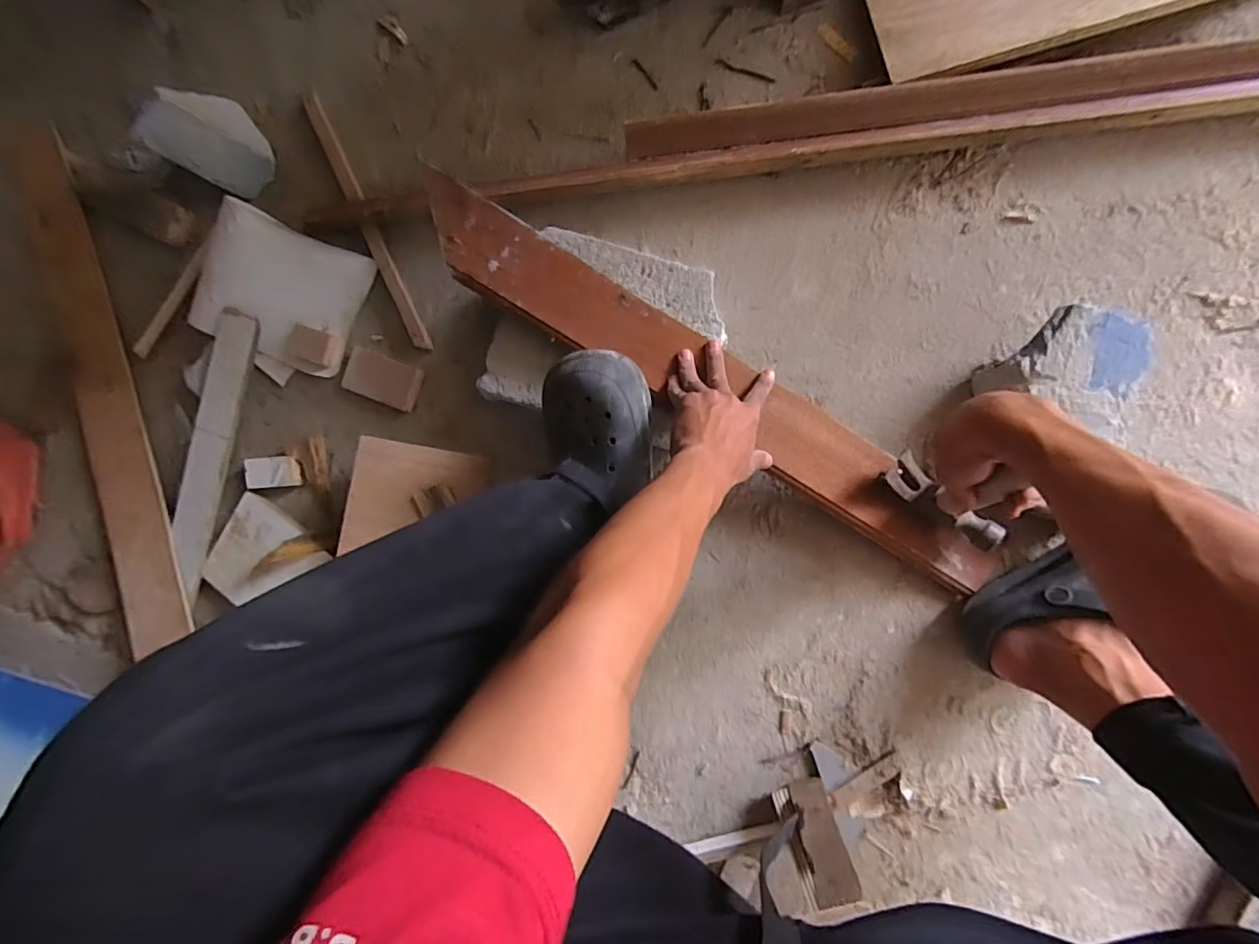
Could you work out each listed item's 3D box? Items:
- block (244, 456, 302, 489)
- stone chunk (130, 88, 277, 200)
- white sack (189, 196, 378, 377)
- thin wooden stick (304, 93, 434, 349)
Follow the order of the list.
[{"bbox_3d":[-0.480,0.000,0.722,0.079,0.013,0.041,-4,90,9],"label":"block"},{"bbox_3d":[-0.534,-0.431,0.680,0.098,0.136,0.106,35,96,7],"label":"stone chunk"},{"bbox_3d":[-0.452,-0.232,0.695,0.188,0.022,0.166,22,103,-14],"label":"white sack"},{"bbox_3d":[-0.347,-0.331,0.703,0.023,0.010,0.379,-25,87,8],"label":"thin wooden stick"}]

